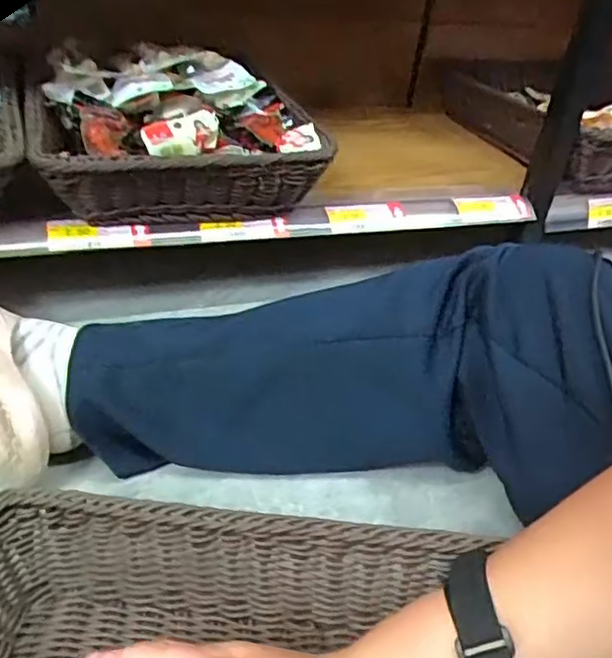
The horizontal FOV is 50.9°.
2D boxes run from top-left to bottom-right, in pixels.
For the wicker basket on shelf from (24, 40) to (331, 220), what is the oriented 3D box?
[{"bbox_3d":[-0.143,-0.204,0.693,0.271,0.116,0.254,-7,38,-18],"label":"wicker basket on shelf"}]

